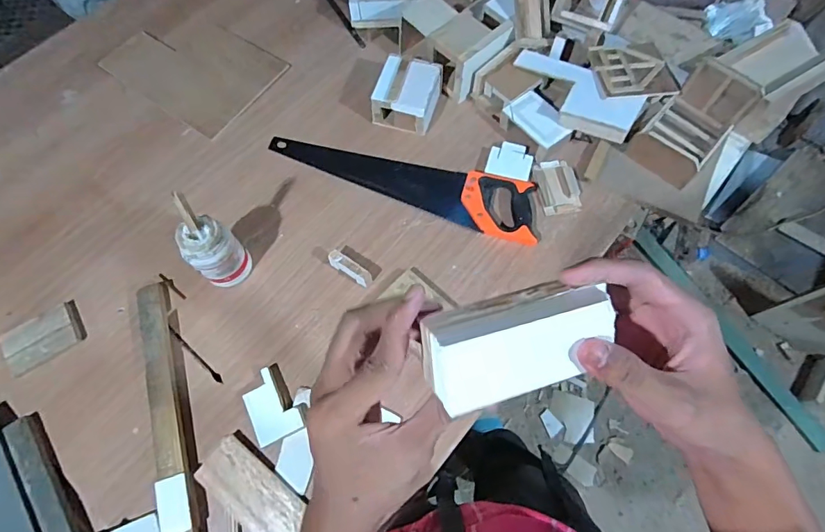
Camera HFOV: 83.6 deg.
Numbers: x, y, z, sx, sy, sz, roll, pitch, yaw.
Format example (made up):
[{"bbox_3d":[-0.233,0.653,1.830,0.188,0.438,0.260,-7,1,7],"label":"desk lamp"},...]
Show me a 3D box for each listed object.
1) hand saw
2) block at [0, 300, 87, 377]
[{"bbox_3d":[-0.017,-0.168,0.856,0.505,0.024,0.111,20,69,8],"label":"hand saw"},{"bbox_3d":[-0.590,0.114,0.737,0.115,0.014,0.079,-37,72,-13],"label":"block"}]

